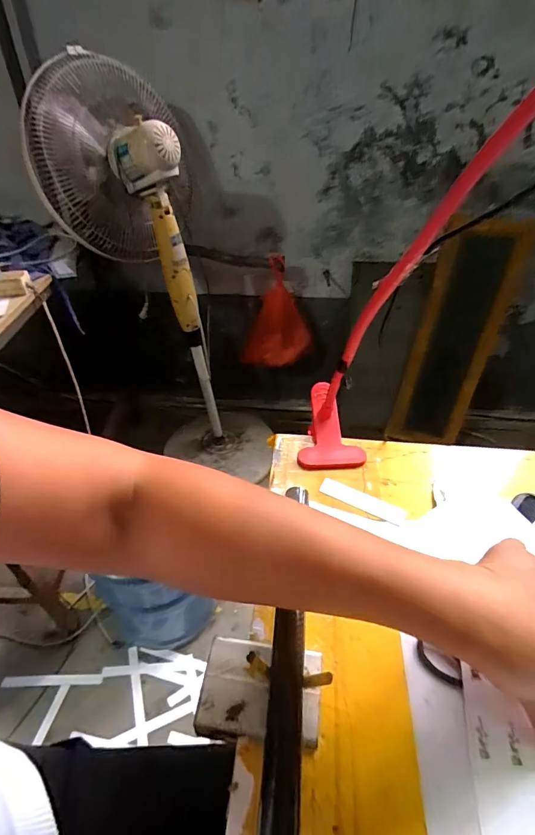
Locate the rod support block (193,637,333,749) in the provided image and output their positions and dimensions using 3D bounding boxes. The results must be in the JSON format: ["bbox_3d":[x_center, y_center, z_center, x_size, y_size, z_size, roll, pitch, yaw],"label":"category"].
[{"bbox_3d":[-0.004,0.179,0.278,0.083,0.031,0.059,4,41,8],"label":"rod support block"}]

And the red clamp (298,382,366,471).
[{"bbox_3d":[0.068,0.007,0.473,0.070,0.028,0.108,-3,60,-1],"label":"red clamp"}]

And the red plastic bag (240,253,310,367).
[{"bbox_3d":[0.020,-0.330,1.385,0.237,0.341,0.142,5,39,7],"label":"red plastic bag"}]

